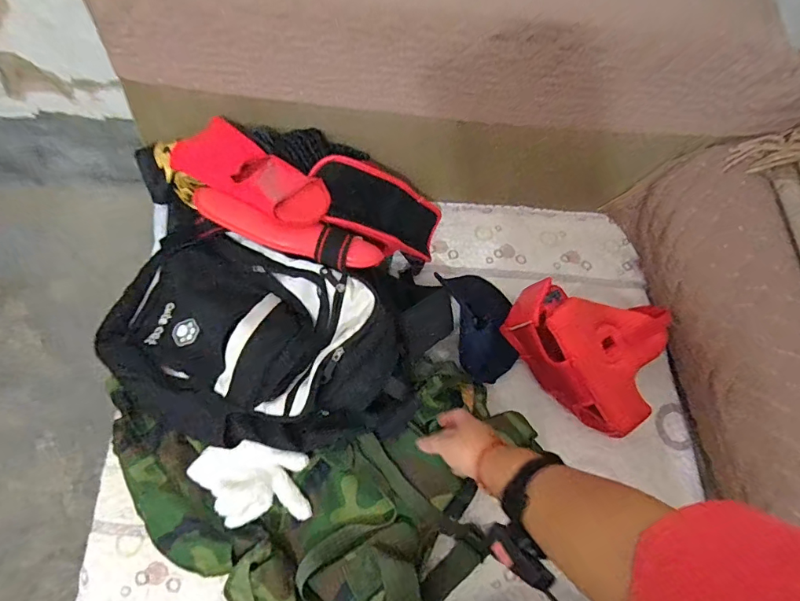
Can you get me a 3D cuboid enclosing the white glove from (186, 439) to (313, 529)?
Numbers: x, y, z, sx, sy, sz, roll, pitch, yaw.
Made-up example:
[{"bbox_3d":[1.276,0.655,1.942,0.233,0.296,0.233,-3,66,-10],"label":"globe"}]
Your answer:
[{"bbox_3d":[-0.223,0.268,0.707,0.173,0.038,0.124,-3,66,-8],"label":"white glove"}]

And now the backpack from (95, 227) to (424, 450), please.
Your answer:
[{"bbox_3d":[-0.203,0.067,0.723,0.461,0.114,0.275,20,65,2],"label":"backpack"}]

